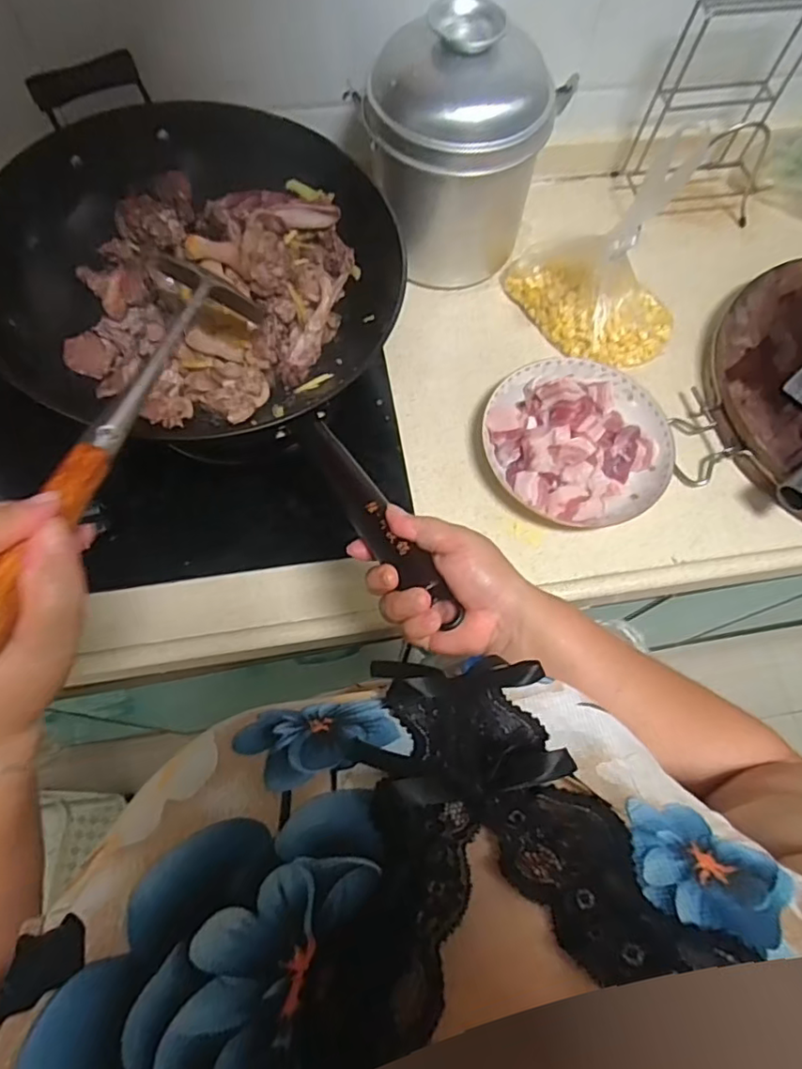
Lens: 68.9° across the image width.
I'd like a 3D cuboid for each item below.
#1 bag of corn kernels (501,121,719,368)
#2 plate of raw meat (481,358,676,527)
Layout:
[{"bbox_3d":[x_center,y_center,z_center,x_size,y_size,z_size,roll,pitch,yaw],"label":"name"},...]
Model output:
[{"bbox_3d":[0.230,-0.309,0.634,0.122,0.218,0.183,-32,74,-12],"label":"bag of corn kernels"},{"bbox_3d":[0.190,-0.106,0.629,0.189,0.062,0.191,0,70,-1],"label":"plate of raw meat"}]

